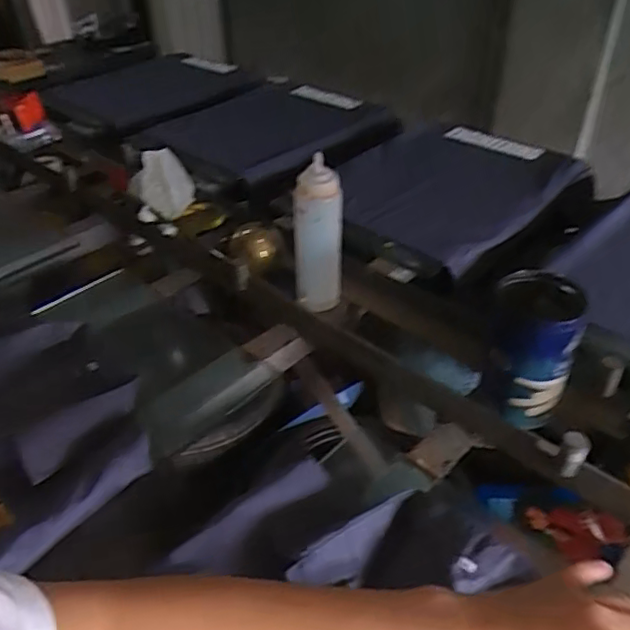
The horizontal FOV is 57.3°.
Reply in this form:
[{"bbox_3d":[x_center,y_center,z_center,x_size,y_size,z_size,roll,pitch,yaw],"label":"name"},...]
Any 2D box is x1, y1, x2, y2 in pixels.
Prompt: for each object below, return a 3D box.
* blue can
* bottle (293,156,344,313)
[{"bbox_3d":[0.274,0.042,0.736,0.102,0.174,0.121,6,40,10],"label":"blue can"},{"bbox_3d":[0.004,-0.118,0.924,0.075,0.244,0.073,-4,39,-2],"label":"bottle"}]

